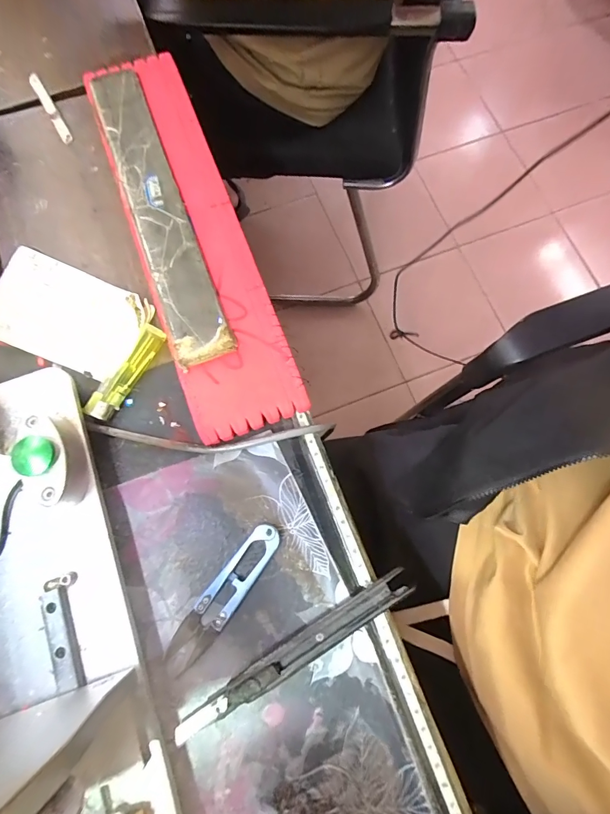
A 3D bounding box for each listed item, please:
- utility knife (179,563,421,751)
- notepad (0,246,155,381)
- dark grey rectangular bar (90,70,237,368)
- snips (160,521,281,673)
[{"bbox_3d":[-0.006,0.152,0.245,0.162,0.013,0.018,-30,78,-7],"label":"utility knife"},{"bbox_3d":[-0.174,-0.068,0.285,0.099,0.017,0.071,21,79,4],"label":"notepad"},{"bbox_3d":[-0.117,-0.158,0.309,0.042,0.008,0.270,-20,77,-5],"label":"dark grey rectangular bar"},{"bbox_3d":[-0.051,0.121,0.256,0.023,0.009,0.101,36,78,8],"label":"snips"}]

